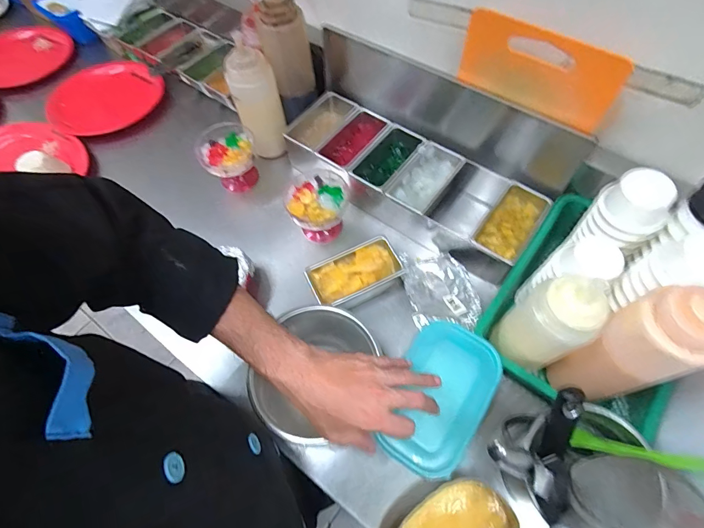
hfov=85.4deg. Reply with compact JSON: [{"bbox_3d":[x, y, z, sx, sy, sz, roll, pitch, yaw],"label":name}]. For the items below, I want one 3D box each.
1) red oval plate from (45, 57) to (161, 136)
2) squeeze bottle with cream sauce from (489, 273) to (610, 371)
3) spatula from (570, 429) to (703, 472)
[{"bbox_3d":[-0.548,-0.371,0.847,0.225,0.030,0.227,33,69,18],"label":"red oval plate"},{"bbox_3d":[0.229,0.073,0.449,0.071,0.158,0.078,-30,65,-12],"label":"squeeze bottle with cream sauce"},{"bbox_3d":[0.295,0.192,0.388,0.125,0.016,0.018,-9,52,46],"label":"spatula"}]

